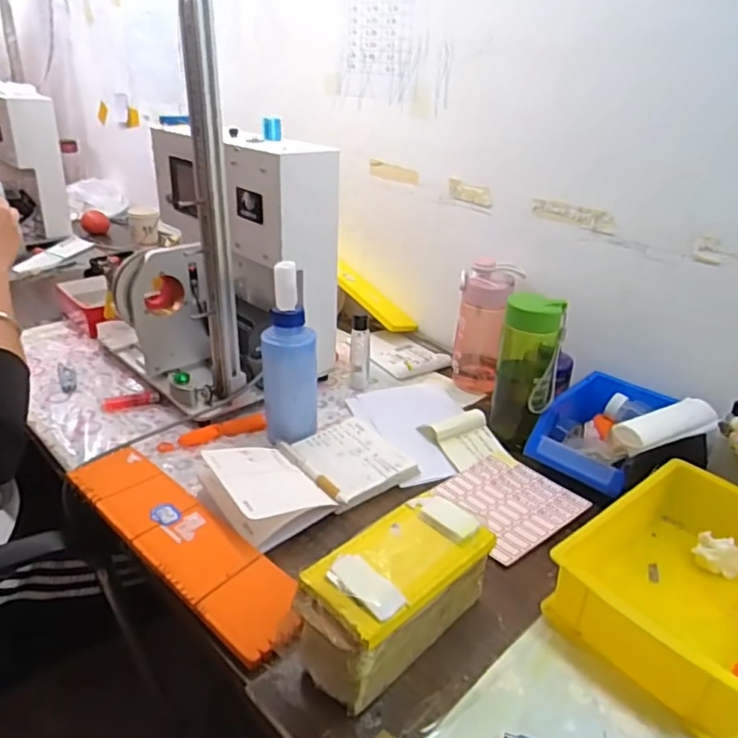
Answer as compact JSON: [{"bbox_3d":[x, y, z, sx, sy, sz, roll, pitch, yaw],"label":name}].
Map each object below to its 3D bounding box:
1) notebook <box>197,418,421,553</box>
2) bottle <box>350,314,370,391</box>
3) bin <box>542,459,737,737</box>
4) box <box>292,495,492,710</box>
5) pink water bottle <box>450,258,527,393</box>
[{"bbox_3d":[-0.065,0.109,0.678,0.231,0.039,0.138,-17,33,-34],"label":"notebook"},{"bbox_3d":[-0.012,-0.025,0.880,0.029,0.108,0.035,2,27,-1],"label":"bottle"},{"bbox_3d":[0.291,0.188,0.516,0.218,0.078,0.174,-18,34,-35],"label":"bin"},{"bbox_3d":[0.021,0.184,0.482,0.083,0.091,0.165,27,35,38],"label":"box"},{"bbox_3d":[0.176,-0.063,0.885,0.071,0.190,0.074,23,34,34],"label":"pink water bottle"}]

